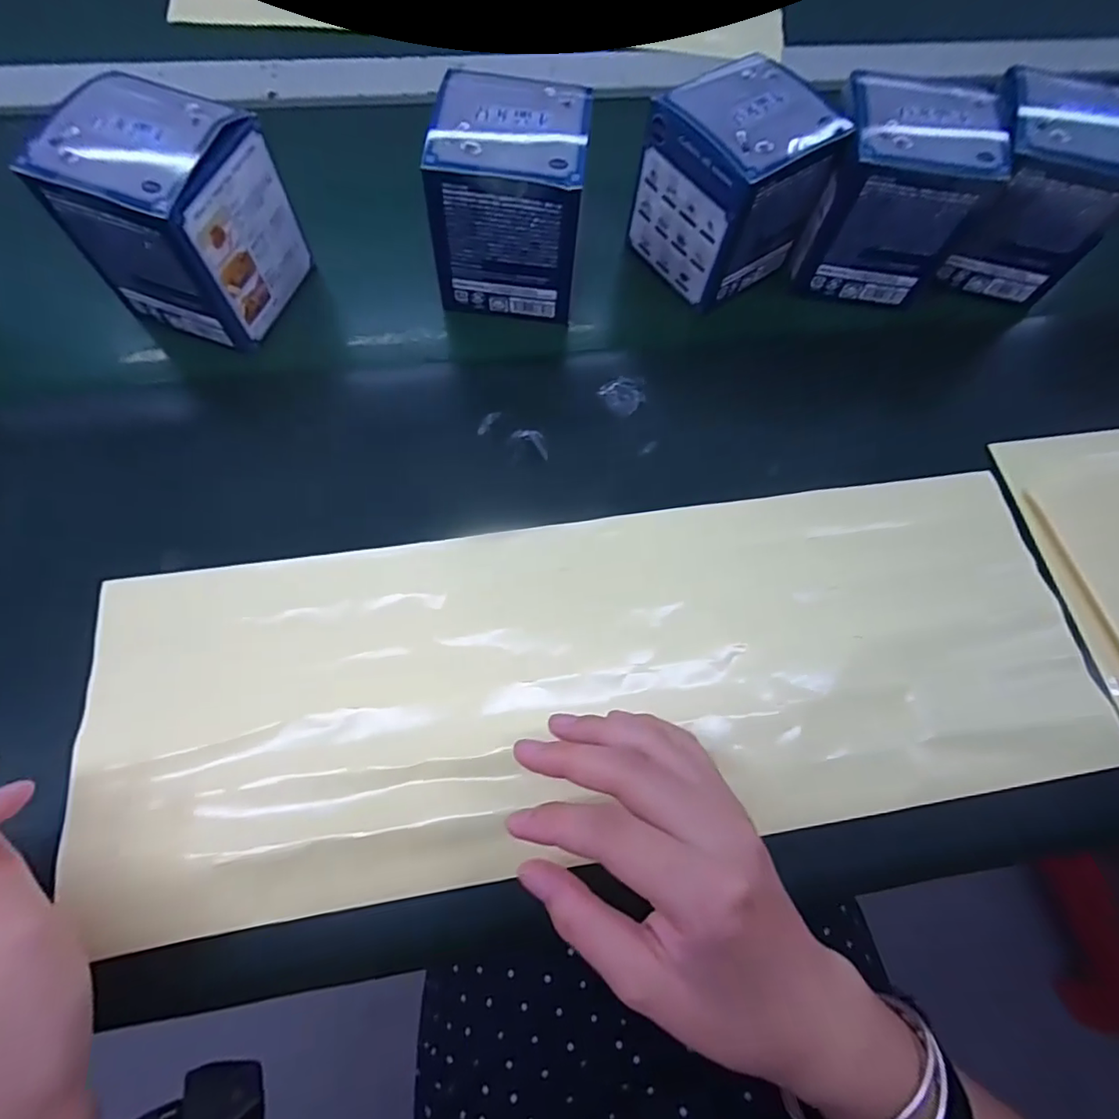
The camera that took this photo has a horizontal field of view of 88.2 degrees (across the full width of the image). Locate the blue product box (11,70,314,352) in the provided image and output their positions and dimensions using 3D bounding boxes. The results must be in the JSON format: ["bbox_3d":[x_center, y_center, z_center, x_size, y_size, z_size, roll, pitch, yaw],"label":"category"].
[{"bbox_3d":[-0.198,-0.185,0.306,0.070,0.104,0.088,19,66,6],"label":"blue product box"}]

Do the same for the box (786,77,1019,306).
[{"bbox_3d":[0.201,-0.217,0.352,0.098,0.098,0.070,3,65,-1],"label":"box"}]

